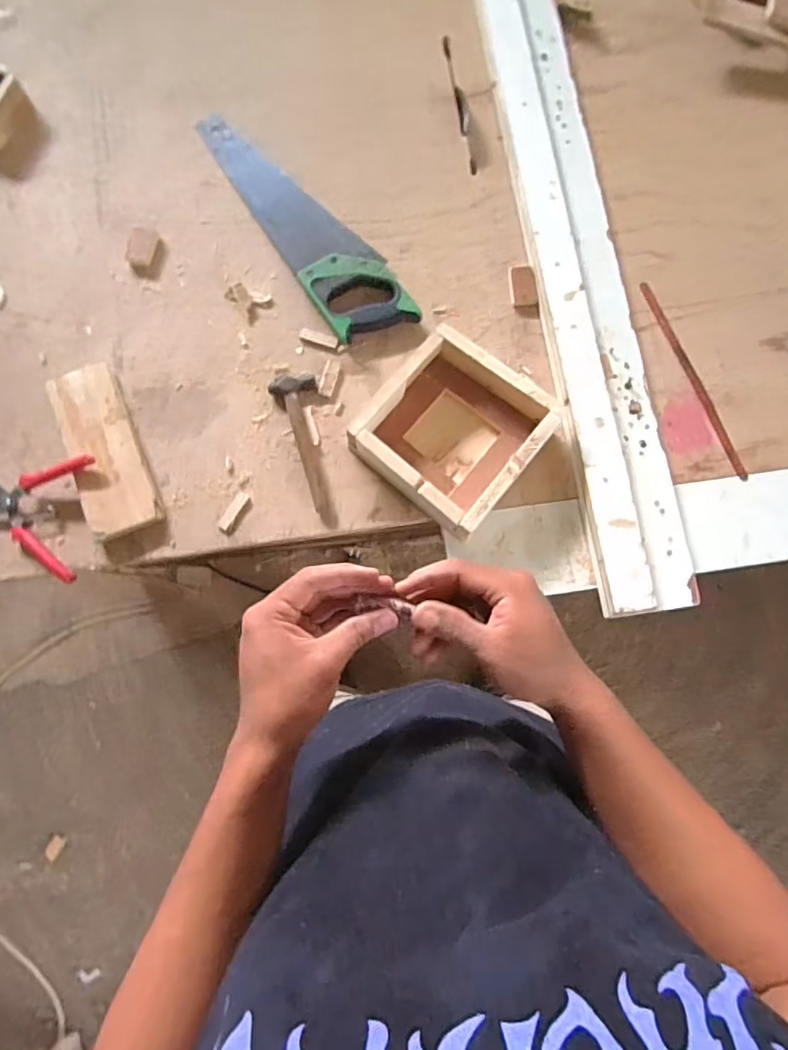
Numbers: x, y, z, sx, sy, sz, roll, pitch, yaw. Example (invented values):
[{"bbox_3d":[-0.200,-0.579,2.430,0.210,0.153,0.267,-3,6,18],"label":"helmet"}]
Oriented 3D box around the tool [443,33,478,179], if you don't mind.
[{"bbox_3d":[0.100,-0.634,0.832,0.018,0.013,0.247,-8,81,-4],"label":"tool"}]

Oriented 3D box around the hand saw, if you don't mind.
[{"bbox_3d":[-0.129,-0.434,0.780,0.117,0.031,0.429,-33,84,-7],"label":"hand saw"}]

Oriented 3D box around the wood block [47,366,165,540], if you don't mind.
[{"bbox_3d":[-0.364,-0.094,0.696,0.084,0.019,0.218,-21,83,-6],"label":"wood block"}]

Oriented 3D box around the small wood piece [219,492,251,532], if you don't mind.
[{"bbox_3d":[-0.202,-0.017,0.701,0.017,0.004,0.053,32,81,3],"label":"small wood piece"}]

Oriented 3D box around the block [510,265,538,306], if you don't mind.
[{"bbox_3d":[0.178,-0.332,0.763,0.031,0.010,0.059,-4,81,-3],"label":"block"}]

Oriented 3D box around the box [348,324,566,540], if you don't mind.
[{"bbox_3d":[0.077,-0.116,0.693,0.199,0.064,0.201,39,82,4],"label":"box"}]

